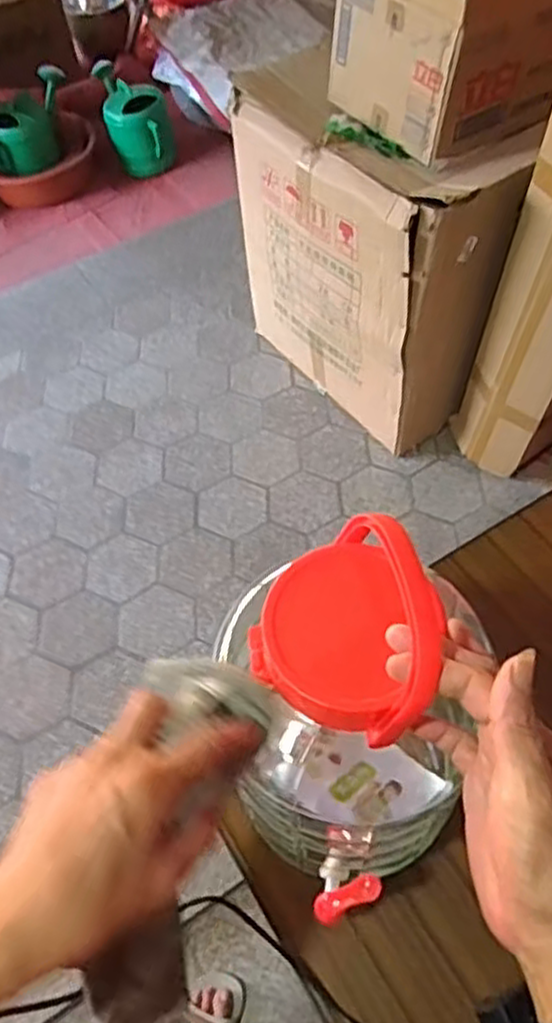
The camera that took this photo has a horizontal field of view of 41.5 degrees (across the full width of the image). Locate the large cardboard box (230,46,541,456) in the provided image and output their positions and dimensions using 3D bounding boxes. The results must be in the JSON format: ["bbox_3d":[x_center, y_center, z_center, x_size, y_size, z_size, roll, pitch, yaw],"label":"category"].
[{"bbox_3d":[0.199,-0.560,1.725,0.252,0.700,0.661,-30,58,-16],"label":"large cardboard box"}]

